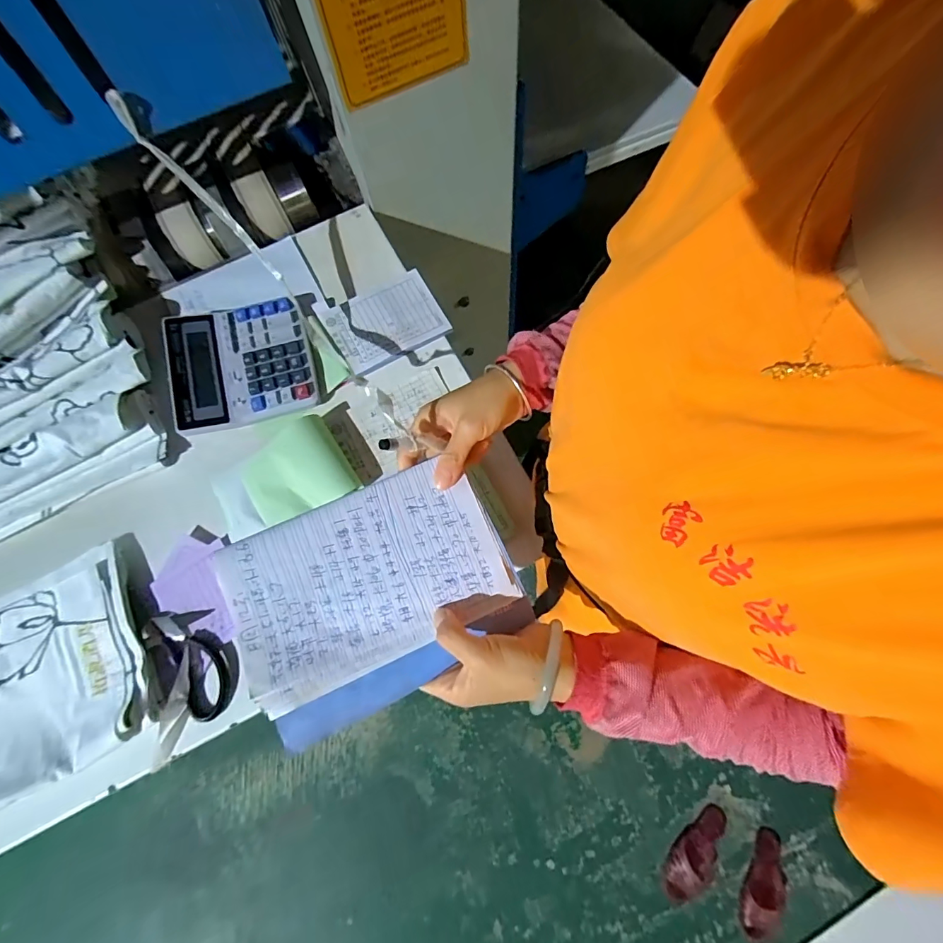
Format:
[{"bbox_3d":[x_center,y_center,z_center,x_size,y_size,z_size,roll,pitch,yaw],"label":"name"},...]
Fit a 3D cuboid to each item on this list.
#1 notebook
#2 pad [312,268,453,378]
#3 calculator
[{"bbox_3d":[-0.076,0.091,0.338,0.207,0.036,0.153,-26,70,-7],"label":"notebook"},{"bbox_3d":[-0.114,-0.197,0.561,0.139,0.018,0.120,-28,72,-6],"label":"pad"},{"bbox_3d":[-0.283,-0.135,0.533,0.168,0.034,0.156,-18,71,-3],"label":"calculator"}]

